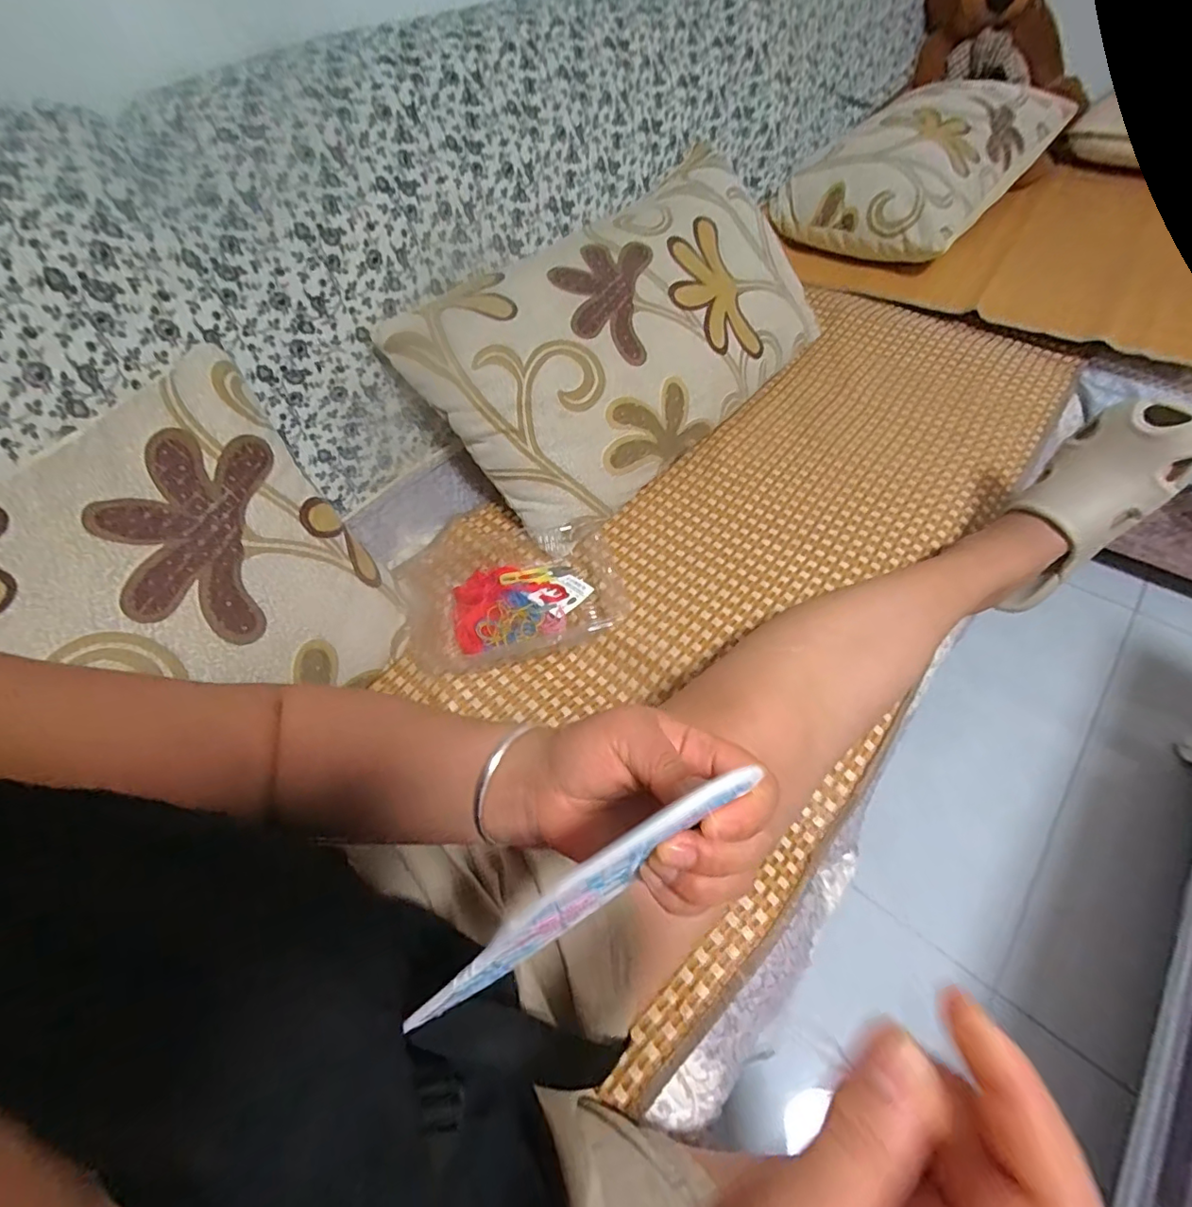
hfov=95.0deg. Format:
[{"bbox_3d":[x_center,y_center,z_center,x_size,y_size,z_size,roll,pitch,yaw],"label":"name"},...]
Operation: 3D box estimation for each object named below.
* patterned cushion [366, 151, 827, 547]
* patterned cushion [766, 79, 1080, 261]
[{"bbox_3d":[0.059,-0.378,0.756,0.607,0.120,0.339,-42,100,-19],"label":"patterned cushion"},{"bbox_3d":[0.679,-0.911,1.135,0.341,0.161,0.636,33,64,26],"label":"patterned cushion"}]

